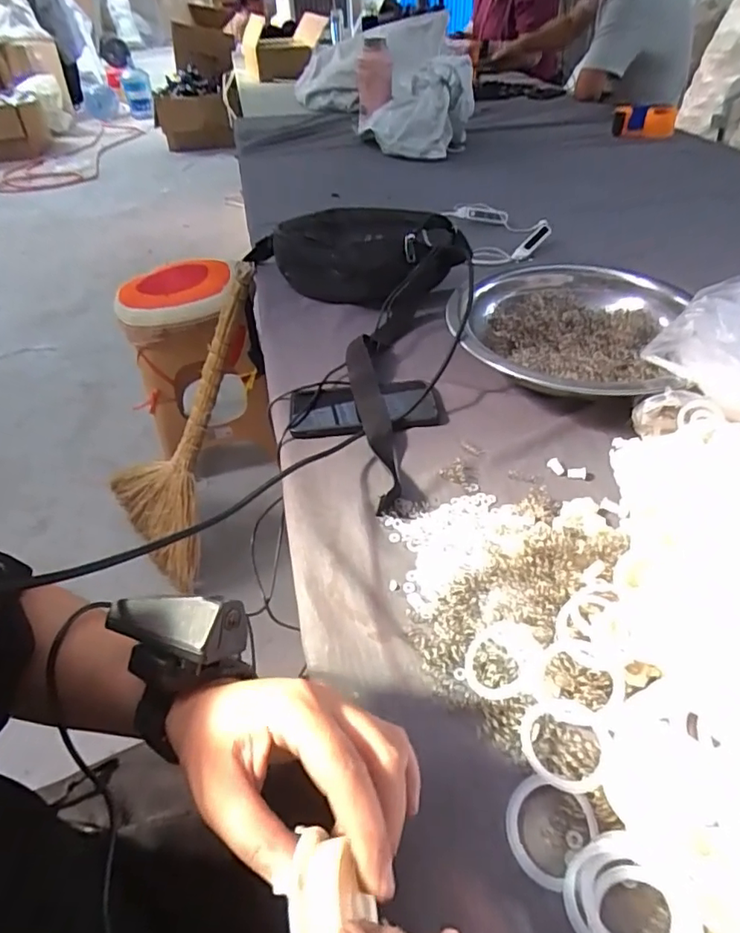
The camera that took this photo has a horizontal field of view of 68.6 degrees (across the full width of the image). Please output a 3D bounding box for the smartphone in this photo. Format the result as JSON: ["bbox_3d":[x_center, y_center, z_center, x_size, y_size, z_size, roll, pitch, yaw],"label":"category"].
[{"bbox_3d":[-0.004,-0.069,0.610,0.169,0.015,0.085,-6,43,-3],"label":"smartphone"}]

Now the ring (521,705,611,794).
[{"bbox_3d":[0.120,0.172,0.333,0.052,0.008,0.048,-2,43,2],"label":"ring"}]

